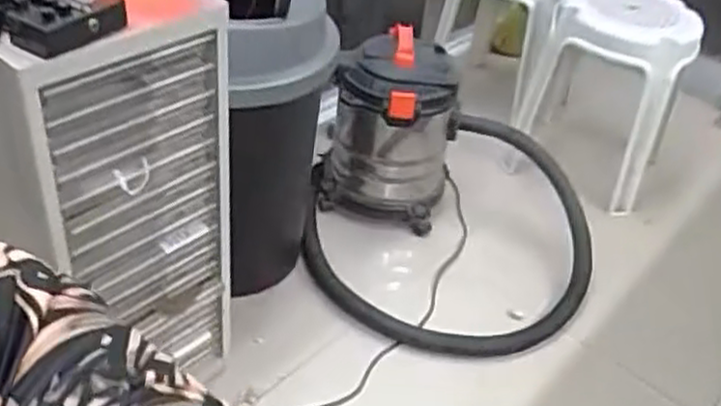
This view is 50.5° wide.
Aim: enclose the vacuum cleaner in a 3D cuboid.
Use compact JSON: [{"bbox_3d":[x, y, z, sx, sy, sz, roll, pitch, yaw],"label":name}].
[{"bbox_3d":[0.186,-0.047,1.566,0.587,0.375,0.514,6,38,-2],"label":"vacuum cleaner"}]

